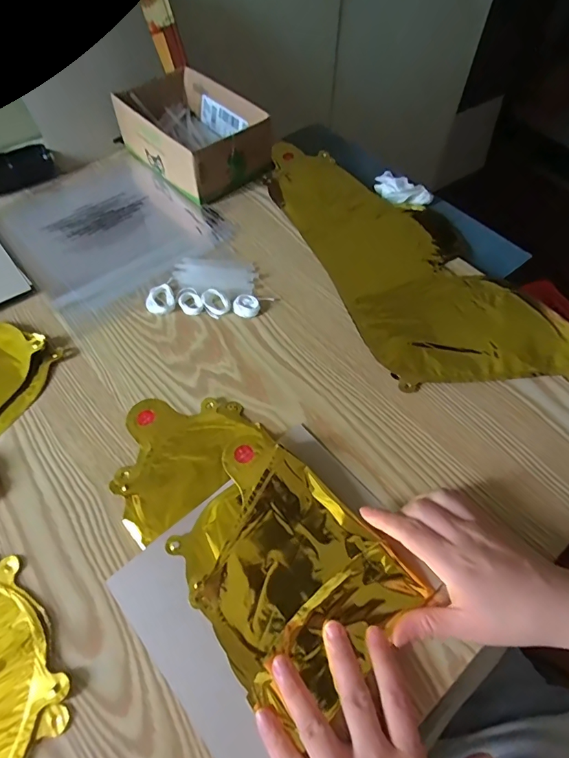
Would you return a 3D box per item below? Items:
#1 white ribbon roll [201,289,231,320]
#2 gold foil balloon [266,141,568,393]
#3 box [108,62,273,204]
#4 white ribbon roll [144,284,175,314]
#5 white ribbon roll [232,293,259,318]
[{"bbox_3d":[-0.073,-0.081,0.455,0.025,0.012,0.031,-35,64,-21],"label":"white ribbon roll"},{"bbox_3d":[0.124,-0.154,0.505,0.198,0.013,0.431,-24,60,-15],"label":"gold foil balloon"},{"bbox_3d":[-0.128,-0.337,0.595,0.139,0.070,0.206,-39,65,-23],"label":"box"},{"bbox_3d":[-0.132,-0.084,0.460,0.030,0.007,0.037,-14,58,-9],"label":"white ribbon roll"},{"bbox_3d":[-0.040,-0.077,0.456,0.026,0.008,0.027,0,57,0],"label":"white ribbon roll"}]

